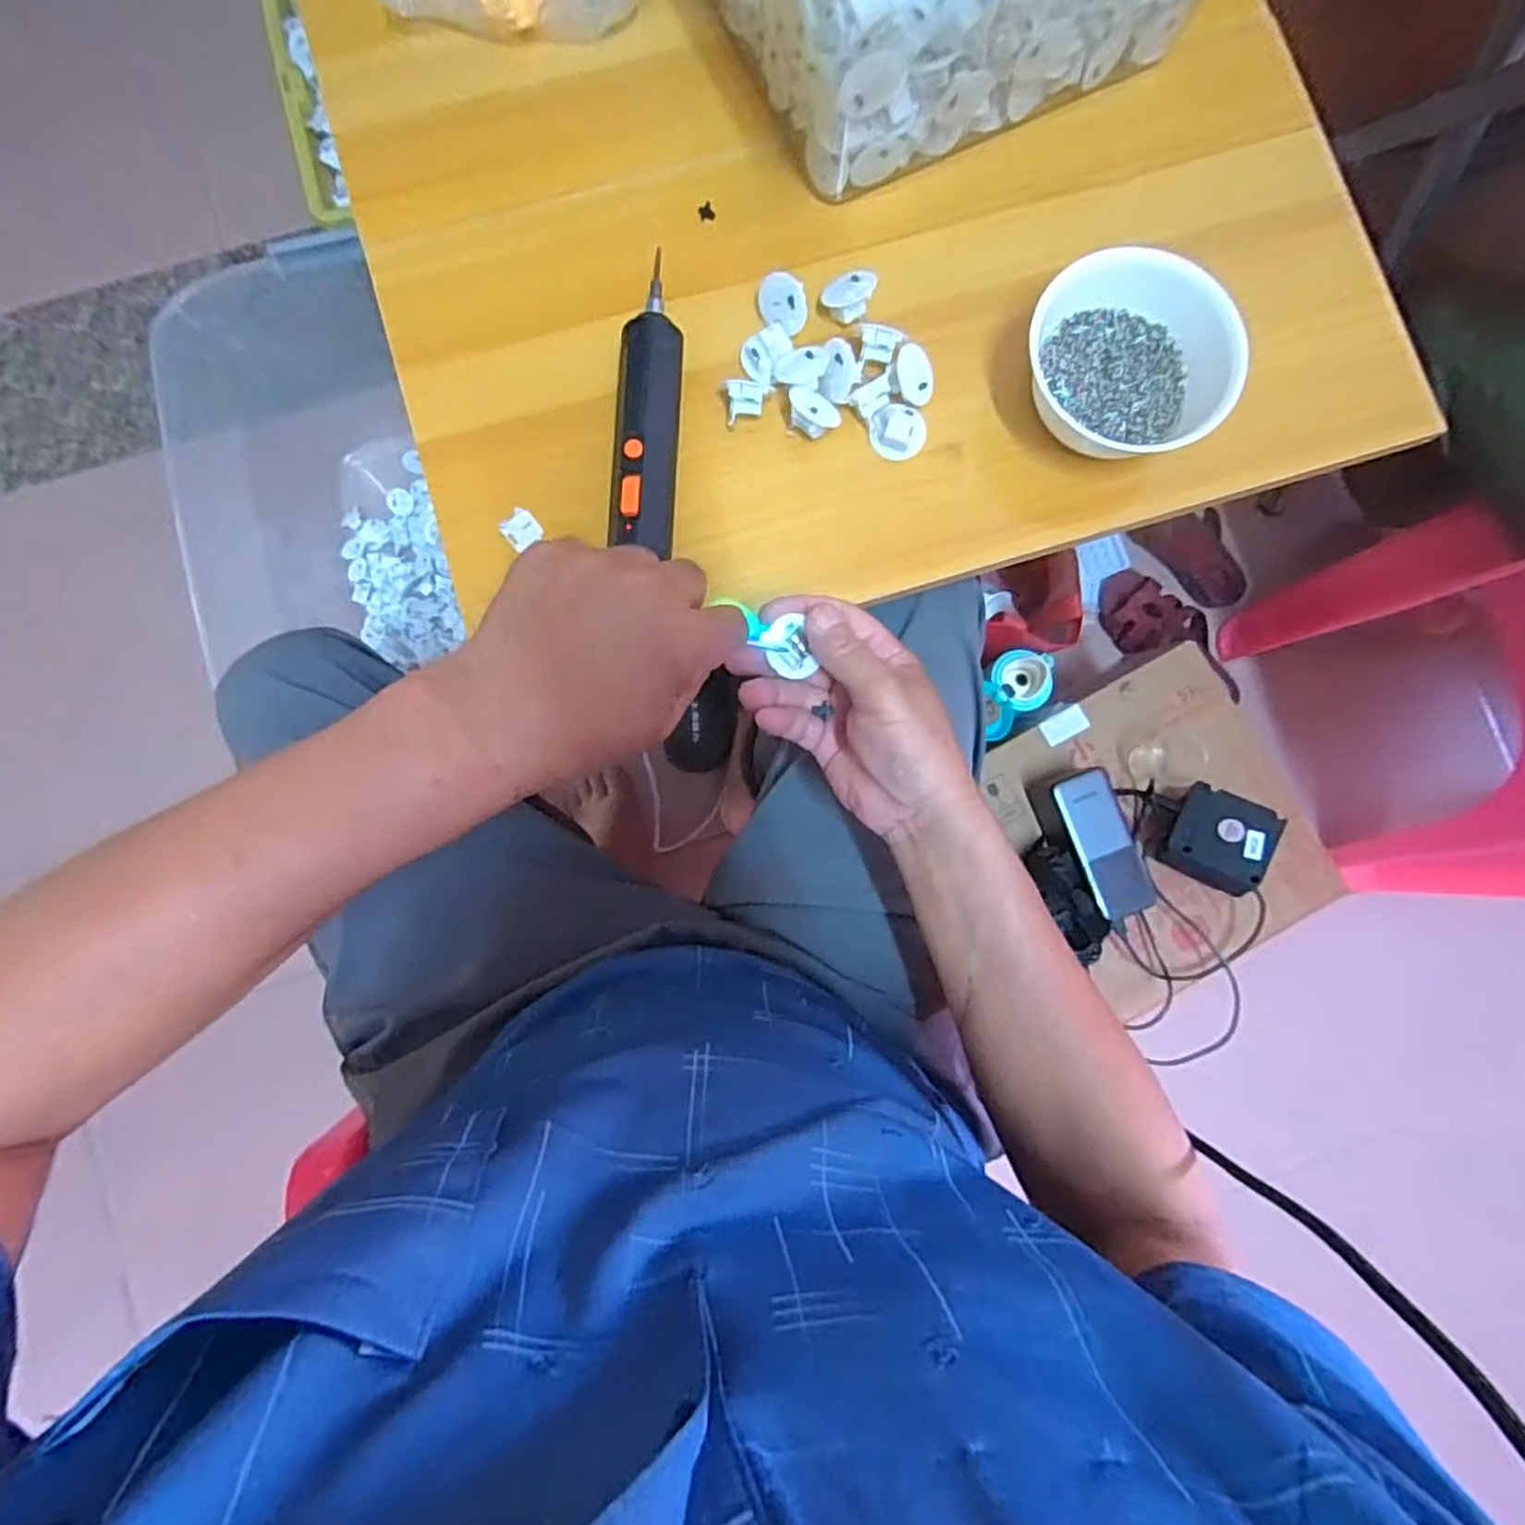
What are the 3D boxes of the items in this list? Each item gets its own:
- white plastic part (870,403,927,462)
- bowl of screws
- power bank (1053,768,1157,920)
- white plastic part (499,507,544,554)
[{"bbox_3d":[0.079,-0.192,0.426,0.031,0.013,0.027,0,84,-1],"label":"white plastic part"},{"bbox_3d":[0.212,-0.228,0.415,0.112,0.052,0.109,0,84,-1],"label":"bowl of screws"},{"bbox_3d":[0.299,0.073,0.641,0.054,0.017,0.129,-24,85,-3],"label":"power bank"},{"bbox_3d":[-0.140,-0.135,0.425,0.021,0.006,0.020,-44,87,-5],"label":"white plastic part"}]

